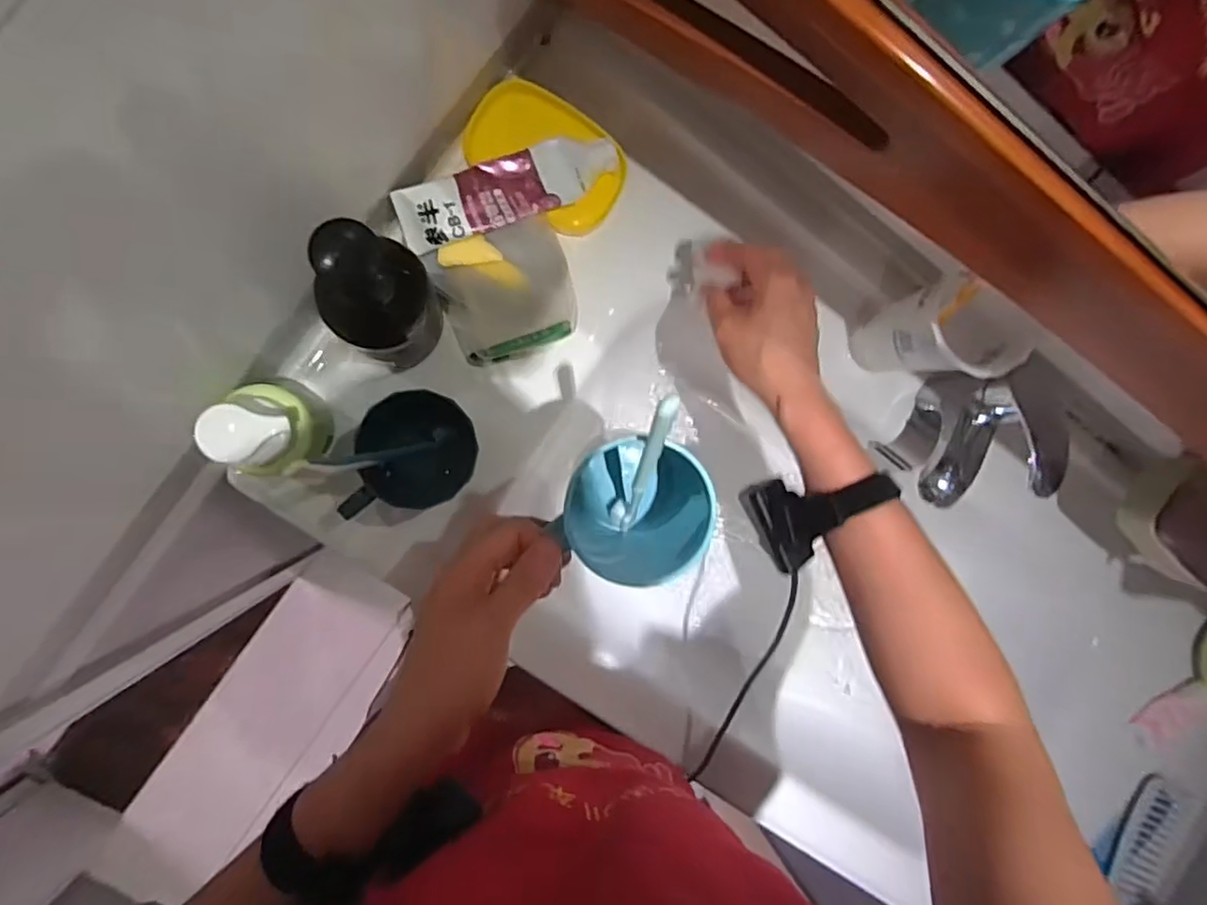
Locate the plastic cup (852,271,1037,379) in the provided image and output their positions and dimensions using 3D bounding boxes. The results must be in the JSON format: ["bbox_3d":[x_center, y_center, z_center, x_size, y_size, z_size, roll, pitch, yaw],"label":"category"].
[{"bbox_3d":[0.275,-0.093,0.545,0.078,0.151,0.067,6,90,-8],"label":"plastic cup"}]

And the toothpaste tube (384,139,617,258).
[{"bbox_3d":[-0.078,-0.220,0.526,0.186,0.041,0.054,-24,94,-7],"label":"toothpaste tube"}]

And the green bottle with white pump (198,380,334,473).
[{"bbox_3d":[-0.235,-0.020,0.458,0.057,0.174,0.055,0,90,-8],"label":"green bottle with white pump"}]

